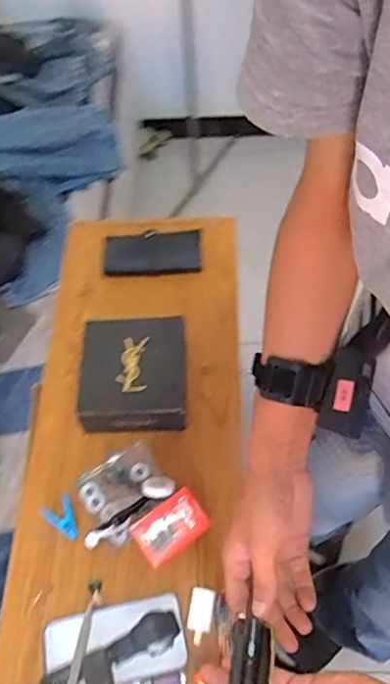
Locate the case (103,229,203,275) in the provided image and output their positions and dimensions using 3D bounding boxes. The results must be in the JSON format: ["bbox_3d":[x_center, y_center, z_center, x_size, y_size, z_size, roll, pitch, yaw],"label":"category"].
[{"bbox_3d":[-0.070,-0.153,0.940,0.162,0.035,0.067,-2,59,3],"label":"case"}]

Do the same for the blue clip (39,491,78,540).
[{"bbox_3d":[-0.172,0.231,0.727,0.040,0.007,0.058,-35,62,-16],"label":"blue clip"}]

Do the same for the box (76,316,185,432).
[{"bbox_3d":[-0.085,0.049,0.798,0.143,0.070,0.157,-2,59,3],"label":"box"}]

